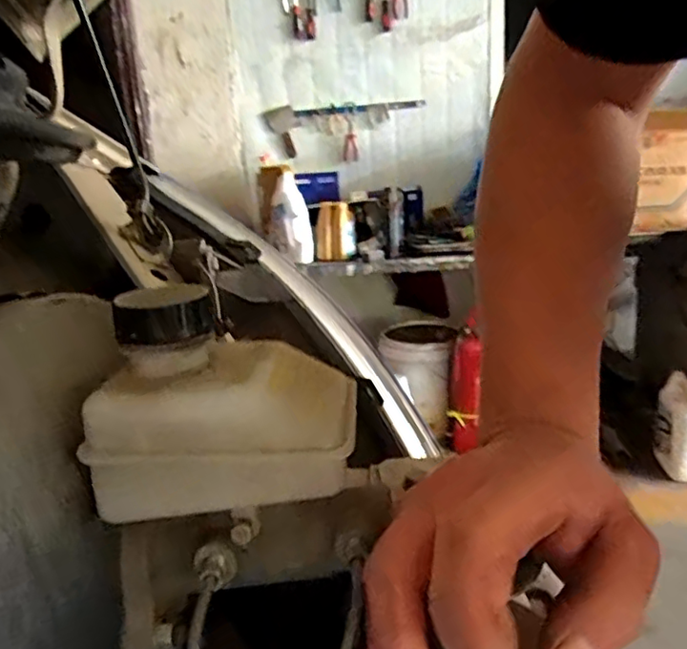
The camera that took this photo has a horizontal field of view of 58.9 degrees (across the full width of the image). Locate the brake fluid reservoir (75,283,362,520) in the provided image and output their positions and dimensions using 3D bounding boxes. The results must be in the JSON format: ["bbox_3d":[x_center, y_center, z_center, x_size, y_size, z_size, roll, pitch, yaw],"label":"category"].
[{"bbox_3d":[-0.050,0.026,0.262,0.103,0.081,0.069,-4,16,0],"label":"brake fluid reservoir"}]

